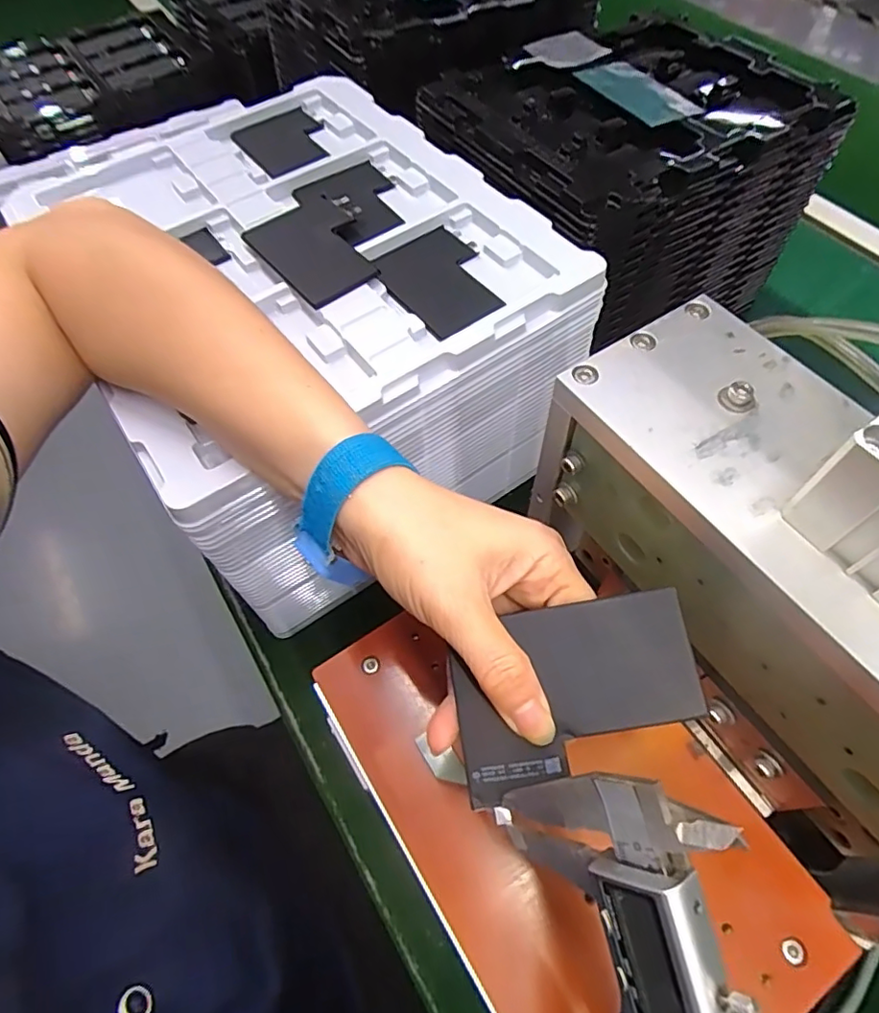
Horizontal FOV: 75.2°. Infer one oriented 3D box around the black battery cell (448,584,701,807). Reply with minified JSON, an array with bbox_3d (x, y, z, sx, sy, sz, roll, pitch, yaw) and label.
[{"bbox_3d":[0.049,0.068,0.209,0.086,0.004,0.060,-13,72,7],"label":"black battery cell"}]

